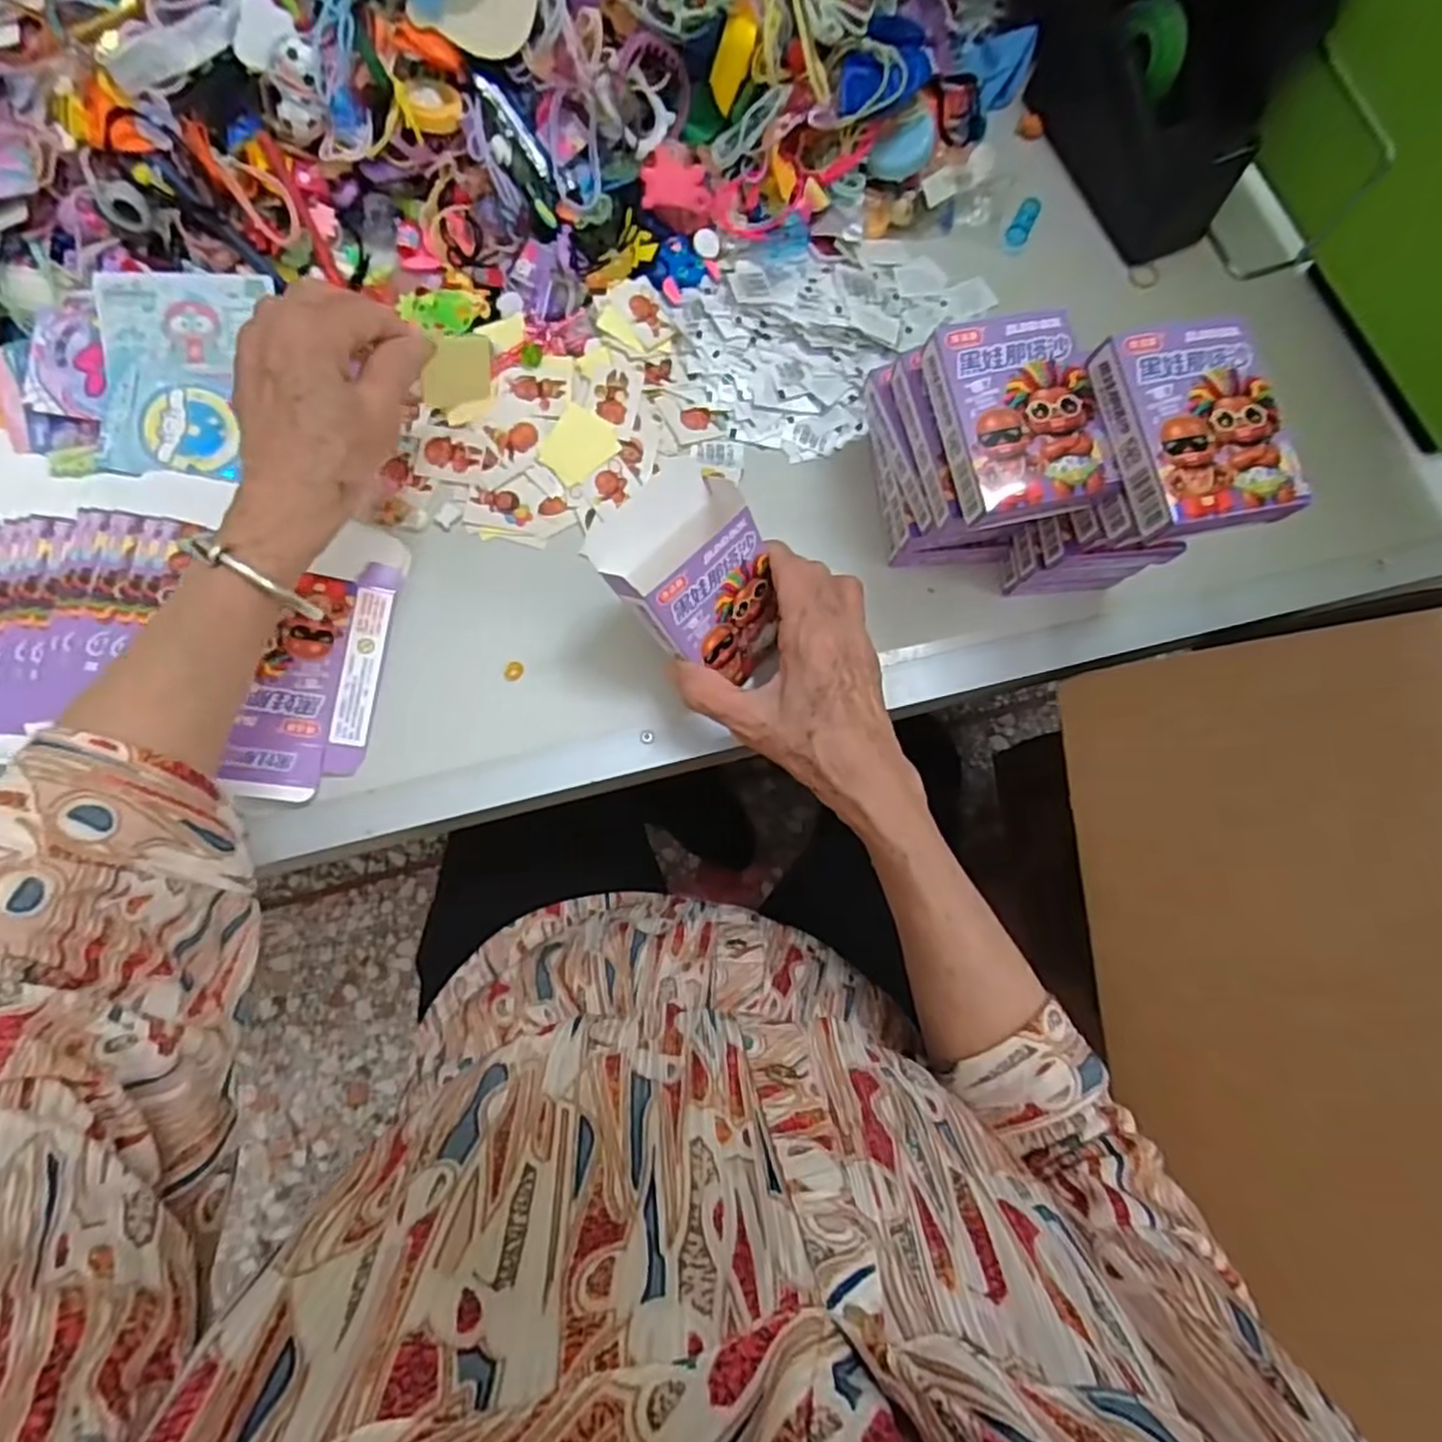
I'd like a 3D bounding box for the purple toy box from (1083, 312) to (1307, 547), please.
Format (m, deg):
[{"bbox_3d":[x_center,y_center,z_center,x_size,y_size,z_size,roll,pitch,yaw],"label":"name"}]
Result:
[{"bbox_3d":[0.207,-0.128,0.320,0.064,0.025,0.091,-10,80,-7],"label":"purple toy box"}]

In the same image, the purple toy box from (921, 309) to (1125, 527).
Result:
[{"bbox_3d":[0.137,-0.139,0.338,0.065,0.022,0.090,-13,80,-7],"label":"purple toy box"}]

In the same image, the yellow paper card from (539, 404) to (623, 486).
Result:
[{"bbox_3d":[-0.083,-0.158,0.425,0.035,0.006,0.037,42,84,-2],"label":"yellow paper card"}]

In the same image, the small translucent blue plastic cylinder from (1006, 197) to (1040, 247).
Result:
[{"bbox_3d":[0.197,-0.324,0.479,0.014,0.011,0.030,26,85,-4],"label":"small translucent blue plastic cylinder"}]

